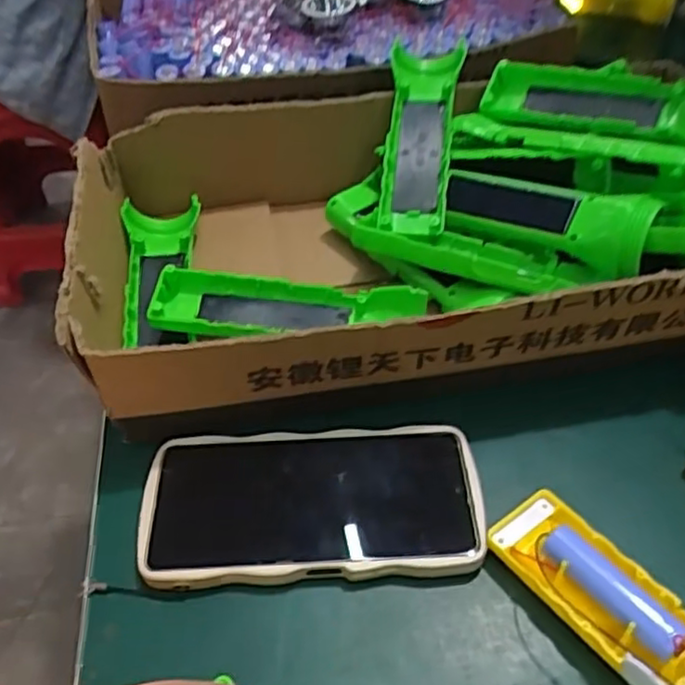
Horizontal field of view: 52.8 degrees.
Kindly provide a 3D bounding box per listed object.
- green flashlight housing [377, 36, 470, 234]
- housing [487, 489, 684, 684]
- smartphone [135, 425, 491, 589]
[{"bbox_3d":[0.052,-0.137,0.474,0.045,0.039,0.153,6,69,5],"label":"green flashlight housing"},{"bbox_3d":[0.136,0.127,0.292,0.051,0.027,0.161,-27,52,-23],"label":"housing"},{"bbox_3d":[-0.016,0.080,0.352,0.167,0.013,0.081,-2,46,-2],"label":"smartphone"}]

